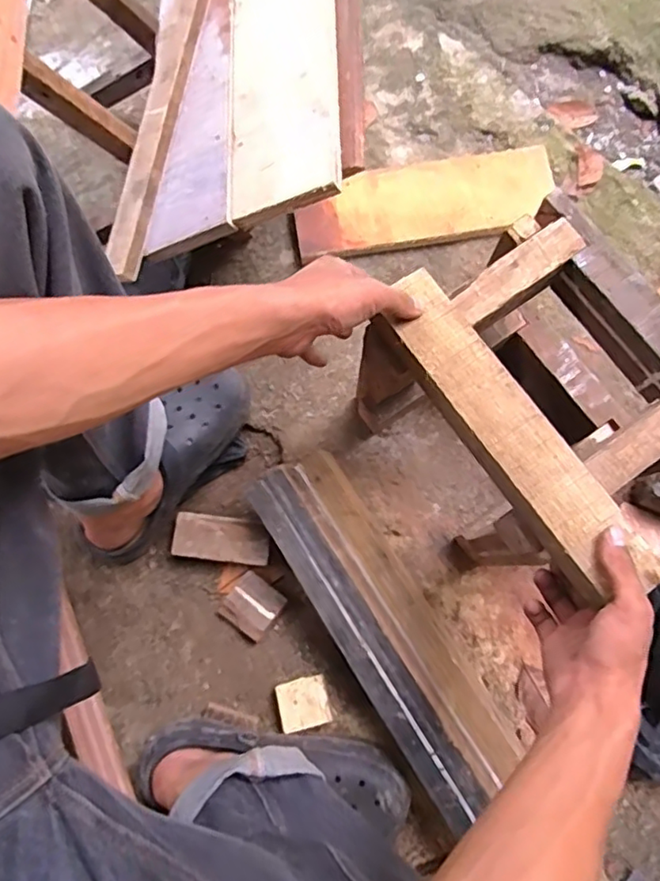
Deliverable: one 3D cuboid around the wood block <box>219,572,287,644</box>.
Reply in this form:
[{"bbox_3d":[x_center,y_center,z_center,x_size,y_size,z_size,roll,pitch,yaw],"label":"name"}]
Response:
[{"bbox_3d":[-0.094,0.198,0.715,0.064,0.024,0.062,35,80,7],"label":"wood block"}]

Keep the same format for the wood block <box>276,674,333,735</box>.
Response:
[{"bbox_3d":[-0.030,0.298,0.681,0.055,0.028,0.051,-14,78,-3],"label":"wood block"}]

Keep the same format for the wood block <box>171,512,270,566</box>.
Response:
[{"bbox_3d":[-0.130,0.121,0.736,0.114,0.039,0.053,6,77,1],"label":"wood block"}]

